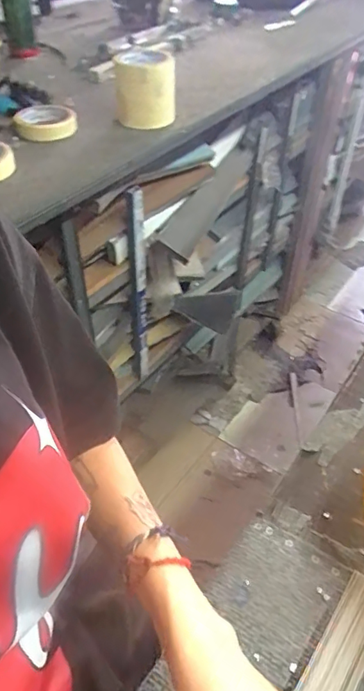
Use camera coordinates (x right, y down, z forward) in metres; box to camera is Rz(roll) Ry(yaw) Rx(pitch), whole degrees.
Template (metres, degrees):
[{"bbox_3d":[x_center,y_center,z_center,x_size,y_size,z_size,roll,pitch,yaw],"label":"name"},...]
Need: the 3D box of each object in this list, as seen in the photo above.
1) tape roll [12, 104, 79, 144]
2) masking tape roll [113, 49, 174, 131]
[{"bbox_3d":[-0.215,-0.351,0.805,0.095,0.031,0.095,-5,44,-5],"label":"tape roll"},{"bbox_3d":[-0.054,-0.394,0.792,0.092,0.097,0.087,2,44,2],"label":"masking tape roll"}]

